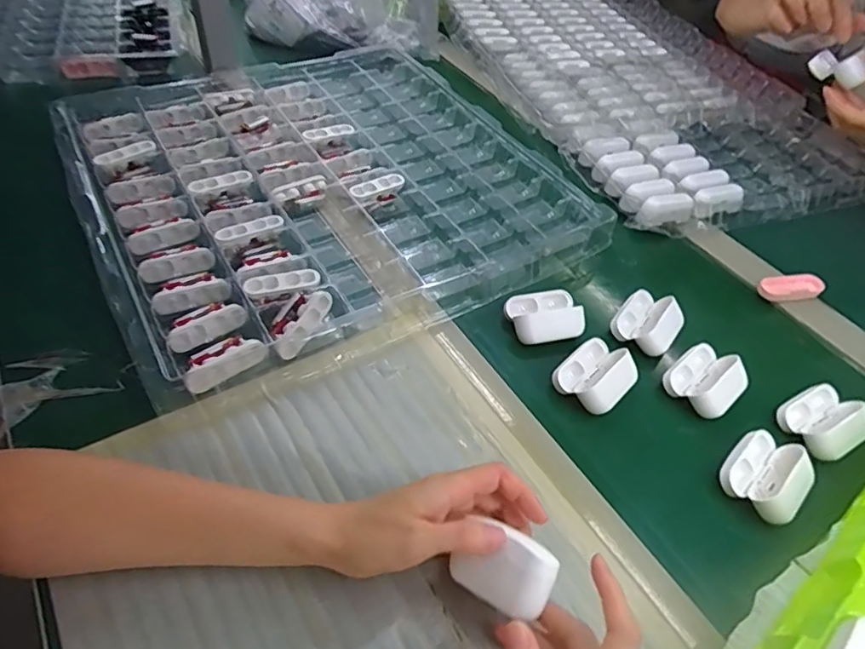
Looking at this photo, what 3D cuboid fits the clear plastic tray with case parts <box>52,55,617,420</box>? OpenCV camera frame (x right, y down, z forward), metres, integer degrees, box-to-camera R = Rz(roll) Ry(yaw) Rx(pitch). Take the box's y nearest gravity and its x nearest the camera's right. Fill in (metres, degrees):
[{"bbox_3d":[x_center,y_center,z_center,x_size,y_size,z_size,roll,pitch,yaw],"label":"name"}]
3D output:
[{"bbox_3d":[-0.119,-0.175,0.593,0.459,0.034,0.442,-24,56,-25],"label":"clear plastic tray with case parts"}]

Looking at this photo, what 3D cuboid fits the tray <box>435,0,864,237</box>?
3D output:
[{"bbox_3d":[0.269,-0.400,0.833,0.411,0.038,0.694,-13,52,-18],"label":"tray"}]

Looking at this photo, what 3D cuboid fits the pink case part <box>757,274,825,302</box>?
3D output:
[{"bbox_3d":[0.362,-0.036,0.557,0.065,0.013,0.027,-3,49,-9],"label":"pink case part"}]

